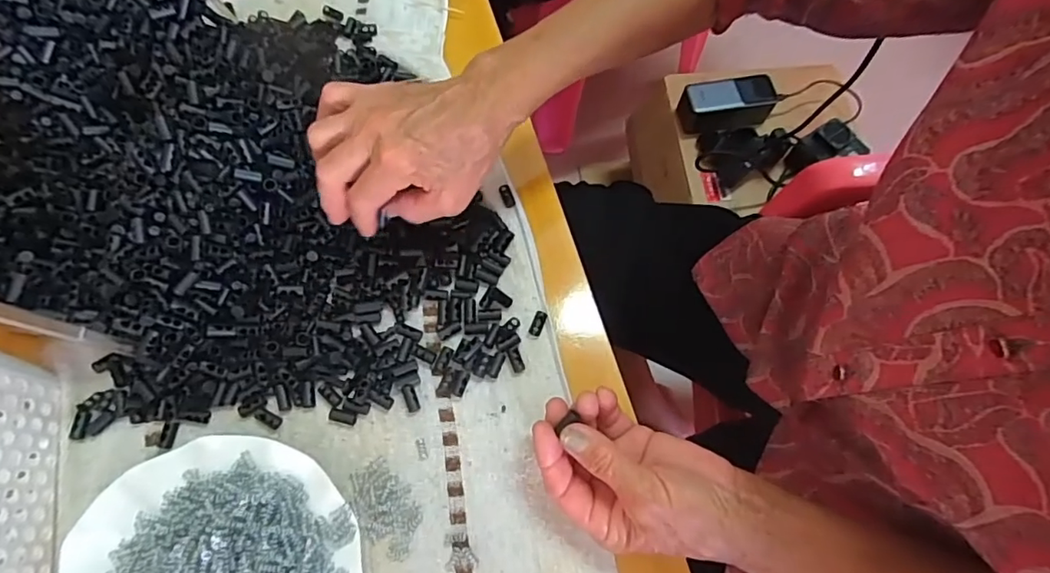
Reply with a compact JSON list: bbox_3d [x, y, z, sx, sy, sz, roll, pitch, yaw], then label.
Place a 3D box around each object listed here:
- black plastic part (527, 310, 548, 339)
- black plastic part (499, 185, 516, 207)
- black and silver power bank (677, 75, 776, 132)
[{"bbox_3d":[0.009,0.030,0.412,0.009,0.005,0.023,24,84,6],"label":"black plastic part"},{"bbox_3d":[-0.015,-0.076,0.450,0.010,0.006,0.020,-18,72,-9],"label":"black plastic part"},{"bbox_3d":[0.303,-0.276,0.802,0.137,0.044,0.066,-8,69,-5],"label":"black and silver power bank"}]

